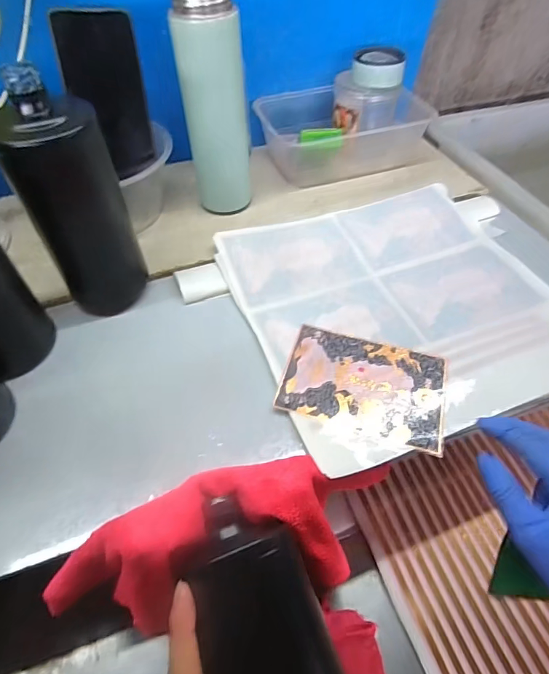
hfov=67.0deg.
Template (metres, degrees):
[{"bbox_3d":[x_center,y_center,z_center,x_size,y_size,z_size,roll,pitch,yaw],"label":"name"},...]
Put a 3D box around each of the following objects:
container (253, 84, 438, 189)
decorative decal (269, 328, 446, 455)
[{"bbox_3d":[0.089,-0.284,0.560,0.209,0.073,0.130,-17,56,-14],"label":"container"},{"bbox_3d":[0.078,0.039,0.359,0.133,0.004,0.094,15,51,10],"label":"decorative decal"}]

